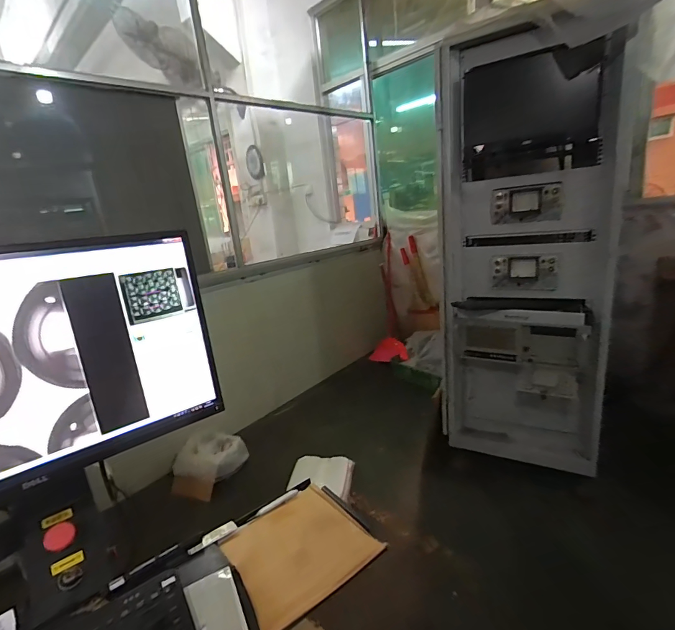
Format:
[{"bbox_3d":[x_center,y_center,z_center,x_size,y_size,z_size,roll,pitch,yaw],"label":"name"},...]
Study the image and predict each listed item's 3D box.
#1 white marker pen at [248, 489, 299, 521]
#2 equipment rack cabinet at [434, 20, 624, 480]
[{"bbox_3d":[-0.116,0.348,0.688,0.100,0.011,0.014,-17,19,-36],"label":"white marker pen"},{"bbox_3d":[0.846,-0.242,1.684,0.597,1.671,0.847,3,18,30],"label":"equipment rack cabinet"}]

